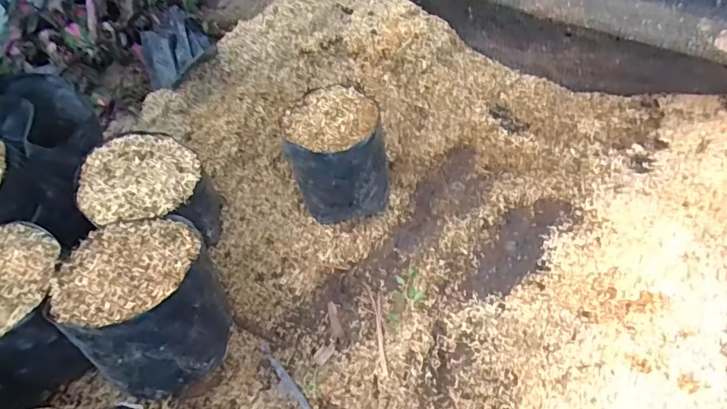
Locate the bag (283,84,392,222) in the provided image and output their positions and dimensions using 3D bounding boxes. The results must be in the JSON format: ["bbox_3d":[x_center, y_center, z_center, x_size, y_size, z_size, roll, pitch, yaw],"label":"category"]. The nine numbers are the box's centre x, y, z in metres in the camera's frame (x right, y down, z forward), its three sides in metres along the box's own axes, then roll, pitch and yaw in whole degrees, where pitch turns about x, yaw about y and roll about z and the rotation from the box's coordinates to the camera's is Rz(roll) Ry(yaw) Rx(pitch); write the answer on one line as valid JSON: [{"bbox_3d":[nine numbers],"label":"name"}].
[{"bbox_3d":[-0.042,-0.076,0.763,0.141,0.158,0.155,-16,54,-6],"label":"bag"}]

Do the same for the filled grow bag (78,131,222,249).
[{"bbox_3d":[-0.295,-0.016,0.676,0.160,0.118,0.145,-6,53,2],"label":"filled grow bag"}]

